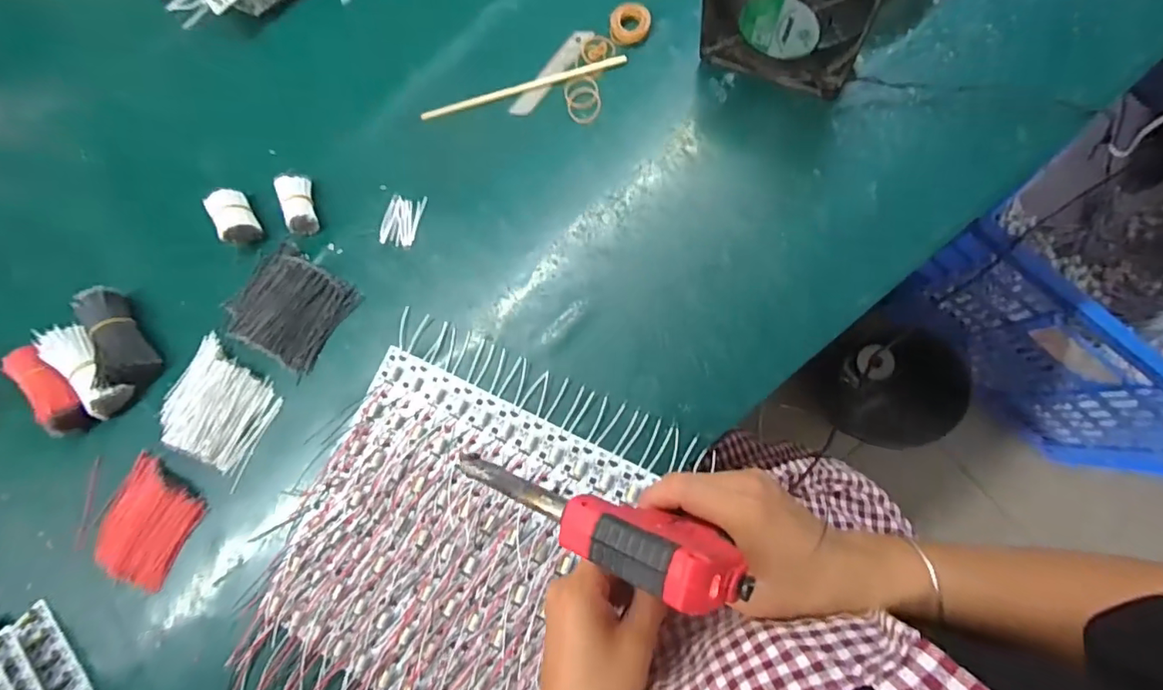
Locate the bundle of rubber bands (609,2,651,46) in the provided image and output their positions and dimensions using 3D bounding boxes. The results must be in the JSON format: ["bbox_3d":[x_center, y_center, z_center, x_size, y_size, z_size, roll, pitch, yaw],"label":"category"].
[{"bbox_3d":[0.043,-0.285,0.481,0.036,0.010,0.035,5,85,5],"label":"bundle of rubber bands"}]

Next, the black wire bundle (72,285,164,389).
[{"bbox_3d":[-0.440,-0.006,0.512,0.042,0.034,0.099,-33,83,1],"label":"black wire bundle"}]

